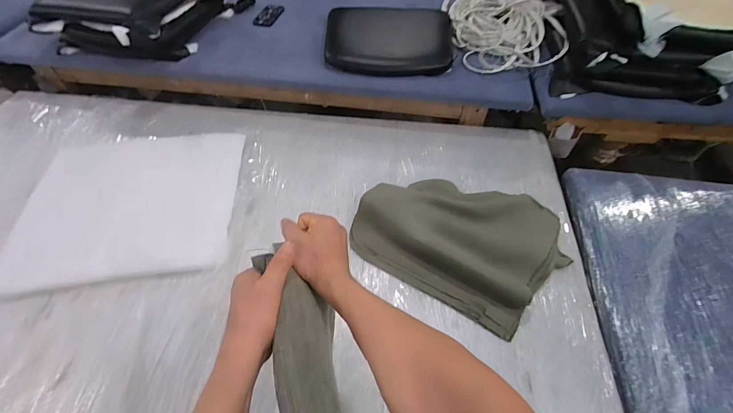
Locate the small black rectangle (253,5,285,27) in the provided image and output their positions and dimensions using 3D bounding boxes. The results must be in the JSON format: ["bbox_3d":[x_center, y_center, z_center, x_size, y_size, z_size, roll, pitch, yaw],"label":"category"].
[{"bbox_3d":[-0.399,-0.794,1.417,0.090,0.014,0.157,10,54,8],"label":"small black rectangle"}]

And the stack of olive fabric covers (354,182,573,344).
[{"bbox_3d":[0.247,0.053,0.899,0.506,0.093,0.378,28,58,19],"label":"stack of olive fabric covers"}]

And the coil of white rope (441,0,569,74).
[{"bbox_3d":[0.502,-0.701,1.284,0.361,0.079,0.495,-6,54,-4],"label":"coil of white rope"}]

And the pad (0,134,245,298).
[{"bbox_3d":[-0.681,-0.027,1.006,0.575,0.037,0.519,-6,54,-4],"label":"pad"}]

